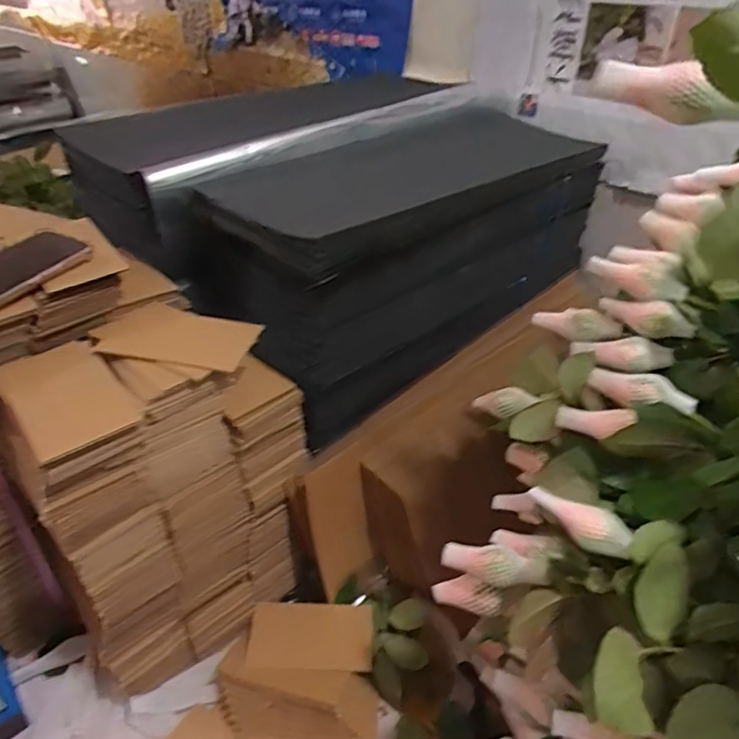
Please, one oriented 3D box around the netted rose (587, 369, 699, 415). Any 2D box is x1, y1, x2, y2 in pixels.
[{"bbox_3d":[0.215,0.017,0.459,0.082,0.022,0.030,17,39,40],"label":"netted rose"}]

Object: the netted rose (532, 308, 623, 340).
[{"bbox_3d":[0.198,-0.043,0.549,0.081,0.028,0.031,17,41,21],"label":"netted rose"}]

